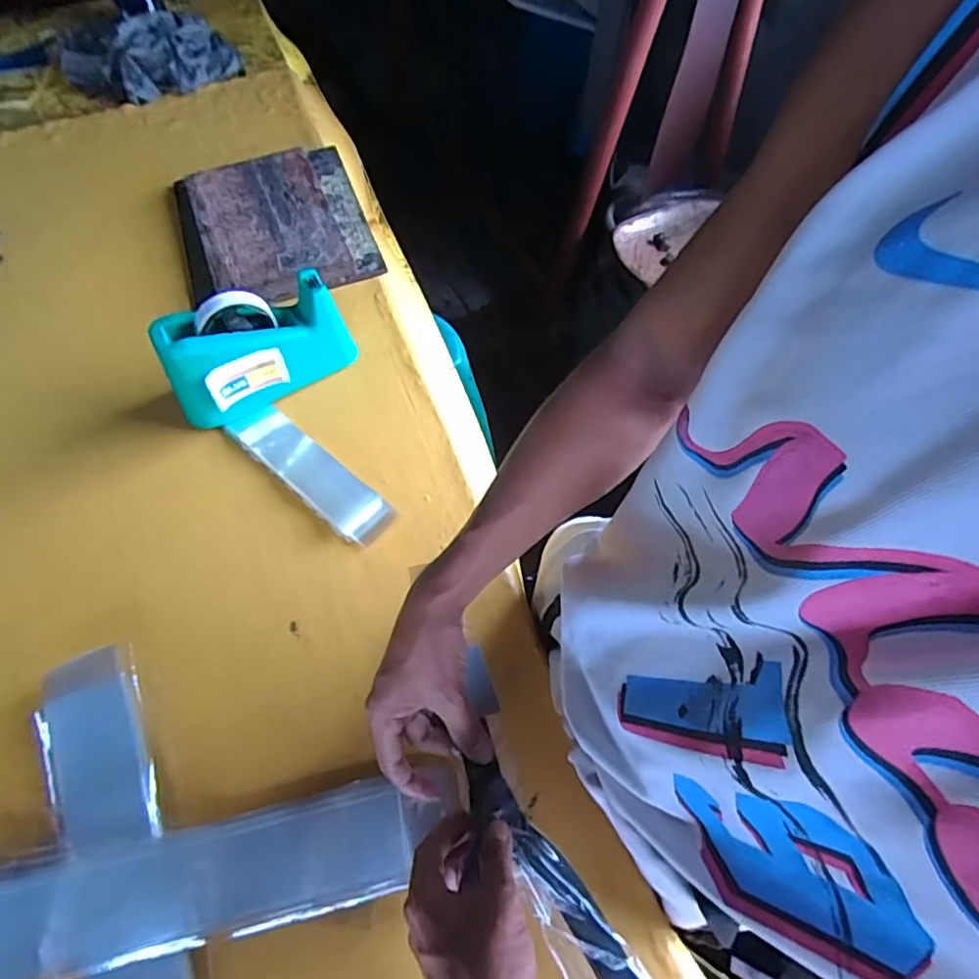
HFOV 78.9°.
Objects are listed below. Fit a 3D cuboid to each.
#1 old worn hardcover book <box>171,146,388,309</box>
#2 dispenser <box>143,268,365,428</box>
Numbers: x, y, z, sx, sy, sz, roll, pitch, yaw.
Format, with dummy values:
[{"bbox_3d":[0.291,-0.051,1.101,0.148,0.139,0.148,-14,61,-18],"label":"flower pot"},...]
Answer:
[{"bbox_3d":[-0.308,-0.378,0.843,0.253,0.040,0.294,-18,61,-11],"label":"old worn hardcover book"},{"bbox_3d":[-0.257,-0.158,0.667,0.200,0.112,0.079,-26,63,-15],"label":"dispenser"}]

